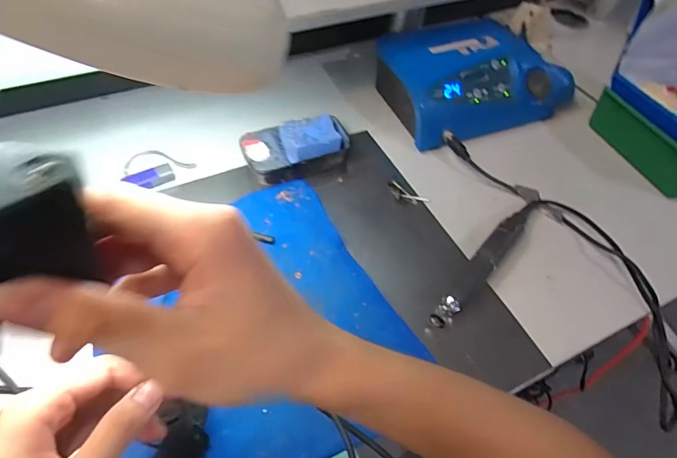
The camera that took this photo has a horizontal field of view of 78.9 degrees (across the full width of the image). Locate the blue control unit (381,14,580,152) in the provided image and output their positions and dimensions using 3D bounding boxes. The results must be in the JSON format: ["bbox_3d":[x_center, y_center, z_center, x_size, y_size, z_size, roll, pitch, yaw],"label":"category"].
[{"bbox_3d":[0.203,-0.210,0.591,0.278,0.084,0.164,-12,55,-13],"label":"blue control unit"}]

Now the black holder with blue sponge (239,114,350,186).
[{"bbox_3d":[-0.053,-0.100,0.520,0.129,0.041,0.079,-16,56,-16],"label":"black holder with blue sponge"}]

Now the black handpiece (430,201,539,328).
[{"bbox_3d":[0.162,0.030,0.440,0.026,0.021,0.209,37,59,22],"label":"black handpiece"}]

